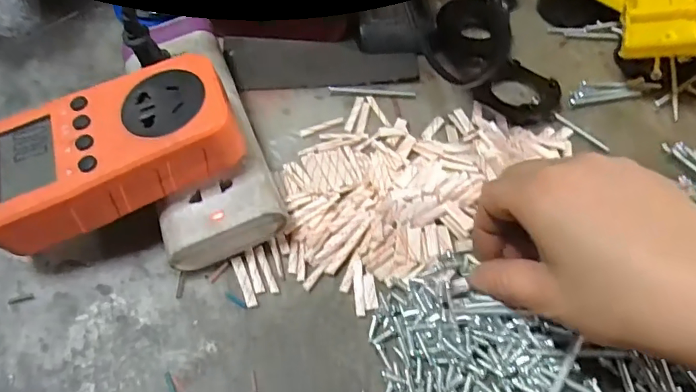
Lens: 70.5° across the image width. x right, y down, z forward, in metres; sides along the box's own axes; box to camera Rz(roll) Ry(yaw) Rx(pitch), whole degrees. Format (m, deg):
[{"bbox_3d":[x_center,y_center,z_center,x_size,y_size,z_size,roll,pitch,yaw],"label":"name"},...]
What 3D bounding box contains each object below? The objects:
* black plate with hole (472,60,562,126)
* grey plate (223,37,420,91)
[{"bbox_3d":[0.123,-0.073,0.350,0.058,0.009,0.052,-28,61,-22],"label":"black plate with hole"},{"bbox_3d":[-0.019,-0.100,0.365,0.137,0.004,0.054,-3,55,-7],"label":"grey plate"}]

